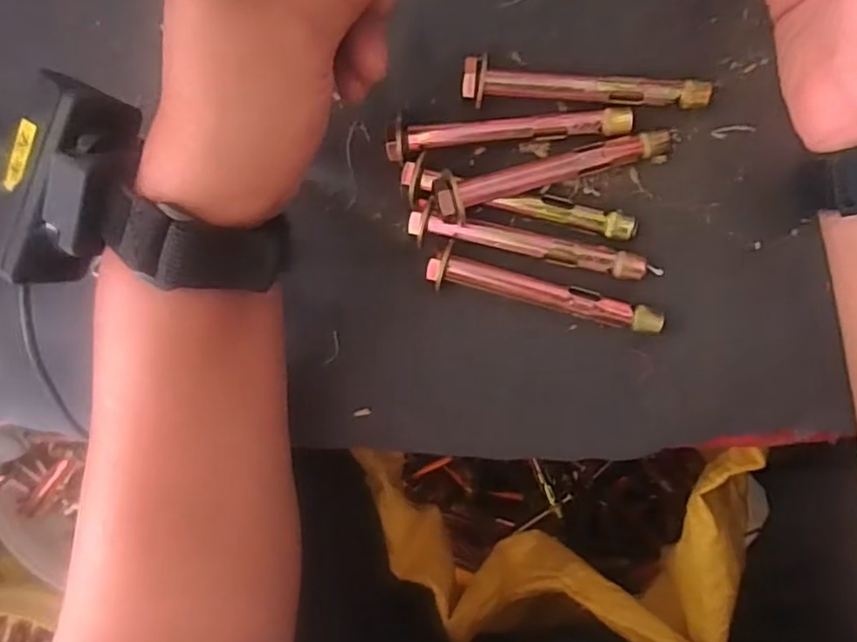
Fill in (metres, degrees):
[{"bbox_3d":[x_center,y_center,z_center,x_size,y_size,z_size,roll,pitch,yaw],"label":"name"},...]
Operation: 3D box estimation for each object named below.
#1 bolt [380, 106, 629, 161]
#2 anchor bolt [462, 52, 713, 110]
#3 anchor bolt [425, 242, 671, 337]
[{"bbox_3d":[0.035,-0.083,0.277,0.105,0.015,0.015,-5,97,6],"label":"bolt"},{"bbox_3d":[0.067,-0.099,0.271,0.103,0.014,0.017,5,98,5],"label":"anchor bolt"},{"bbox_3d":[0.052,-0.014,0.280,0.103,0.019,0.018,12,98,4],"label":"anchor bolt"}]

